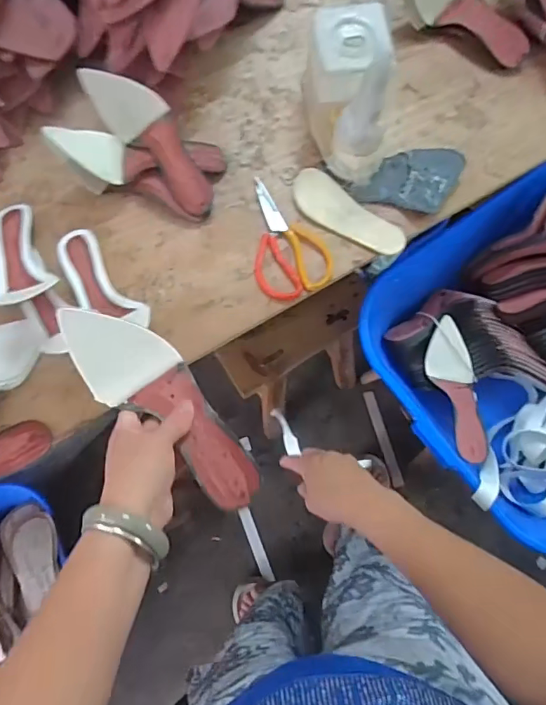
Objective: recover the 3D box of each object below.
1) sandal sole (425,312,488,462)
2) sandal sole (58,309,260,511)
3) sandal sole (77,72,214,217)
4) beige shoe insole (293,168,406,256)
[{"bbox_3d":[0.316,0.059,0.832,0.083,0.057,0.250,-6,75,-1],"label":"sandal sole"},{"bbox_3d":[-0.102,0.049,0.459,0.077,0.058,0.230,-43,89,-10],"label":"sandal sole"},{"bbox_3d":[-0.165,-0.305,0.707,0.082,0.057,0.239,-39,96,-9],"label":"sandal sole"},{"bbox_3d":[0.108,-0.203,0.722,0.186,0.015,0.065,35,78,9],"label":"beige shoe insole"}]

